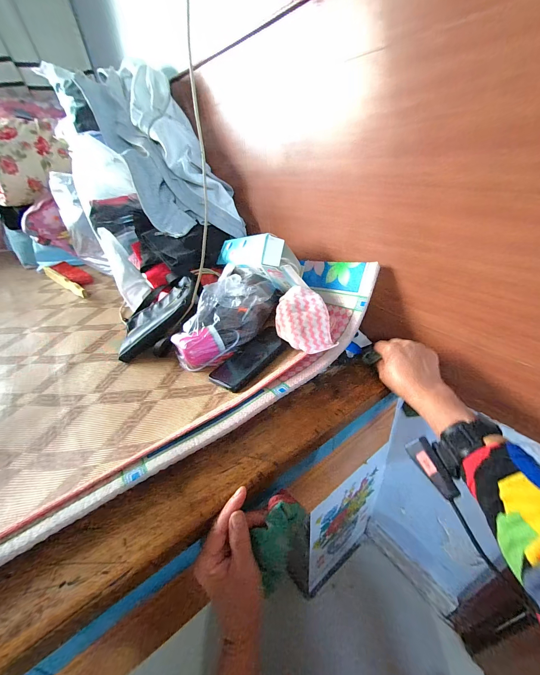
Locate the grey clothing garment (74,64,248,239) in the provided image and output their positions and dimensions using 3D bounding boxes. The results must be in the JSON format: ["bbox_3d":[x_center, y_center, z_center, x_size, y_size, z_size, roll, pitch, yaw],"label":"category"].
[{"bbox_3d":[-0.281,-0.502,0.716,0.223,0.141,0.611,-29,84,-33],"label":"grey clothing garment"}]

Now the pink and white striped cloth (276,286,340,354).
[{"bbox_3d":[0.058,-0.030,0.490,0.087,0.045,0.138,-9,63,0],"label":"pink and white striped cloth"}]

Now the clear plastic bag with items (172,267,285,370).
[{"bbox_3d":[-0.087,-0.055,0.527,0.119,0.119,0.243,21,59,32],"label":"clear plastic bag with items"}]

